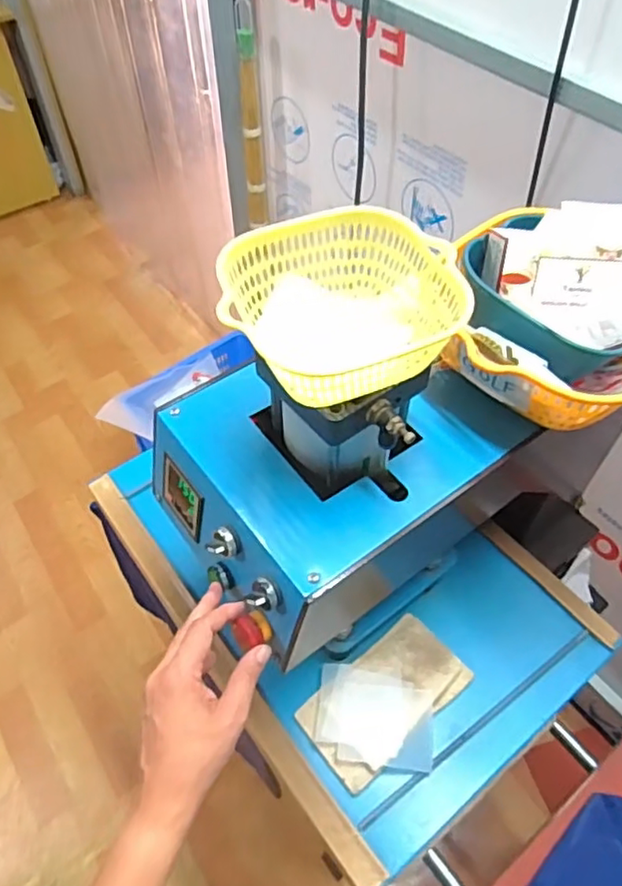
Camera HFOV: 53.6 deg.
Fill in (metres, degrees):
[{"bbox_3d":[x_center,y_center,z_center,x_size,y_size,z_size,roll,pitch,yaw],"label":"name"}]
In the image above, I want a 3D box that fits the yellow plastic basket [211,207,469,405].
[{"bbox_3d":[0.020,-0.105,0.490,0.177,0.078,0.170,-6,53,-4],"label":"yellow plastic basket"}]

